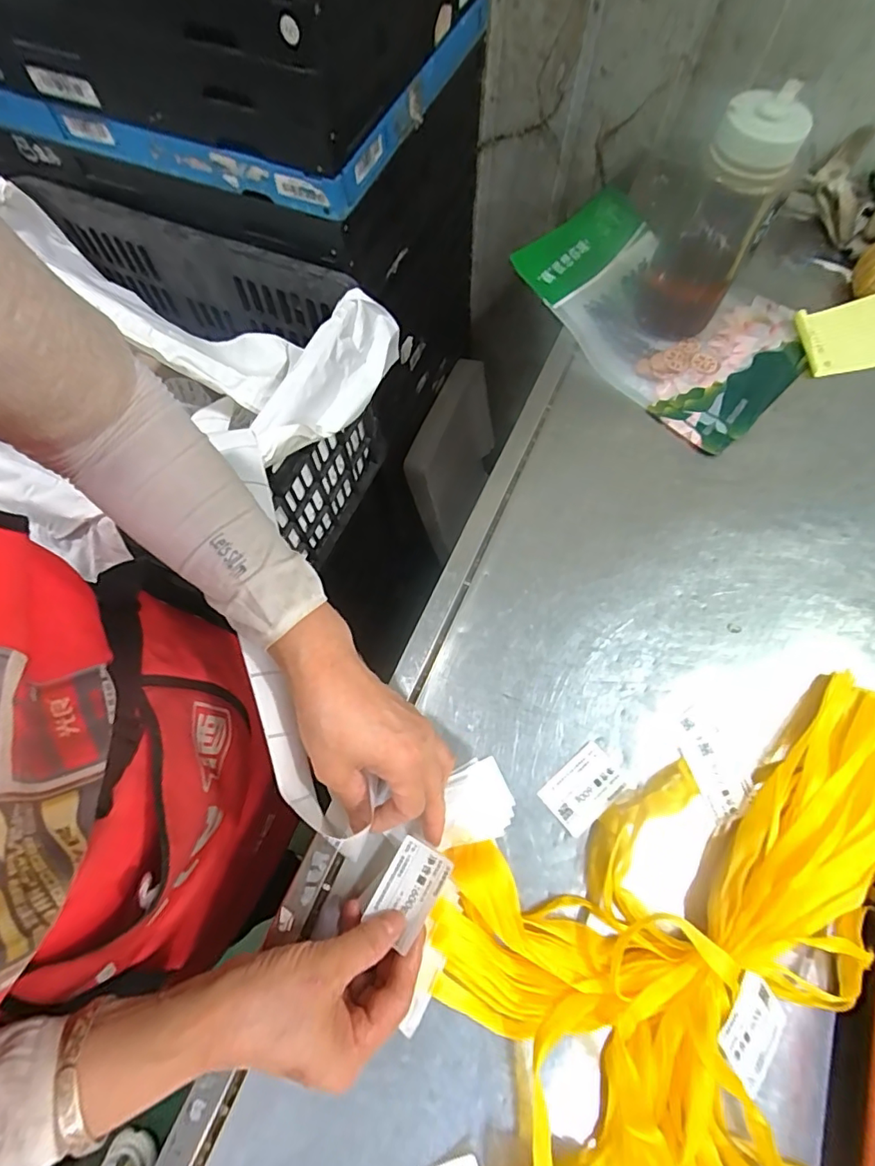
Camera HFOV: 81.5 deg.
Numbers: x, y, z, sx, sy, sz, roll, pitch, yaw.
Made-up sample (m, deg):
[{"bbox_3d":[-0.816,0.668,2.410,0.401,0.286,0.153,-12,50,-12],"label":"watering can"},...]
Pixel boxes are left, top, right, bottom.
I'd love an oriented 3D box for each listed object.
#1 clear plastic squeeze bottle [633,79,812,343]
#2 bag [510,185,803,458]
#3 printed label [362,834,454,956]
[{"bbox_3d":[0.267,-0.345,0.488,0.083,0.198,0.086,24,70,10],"label":"clear plastic squeeze bottle"},{"bbox_3d":[0.244,-0.300,0.553,0.302,0.053,0.212,42,74,16],"label":"bag"},{"bbox_3d":[-0.019,0.204,0.339,0.039,0.005,0.055,20,61,27],"label":"printed label"}]

